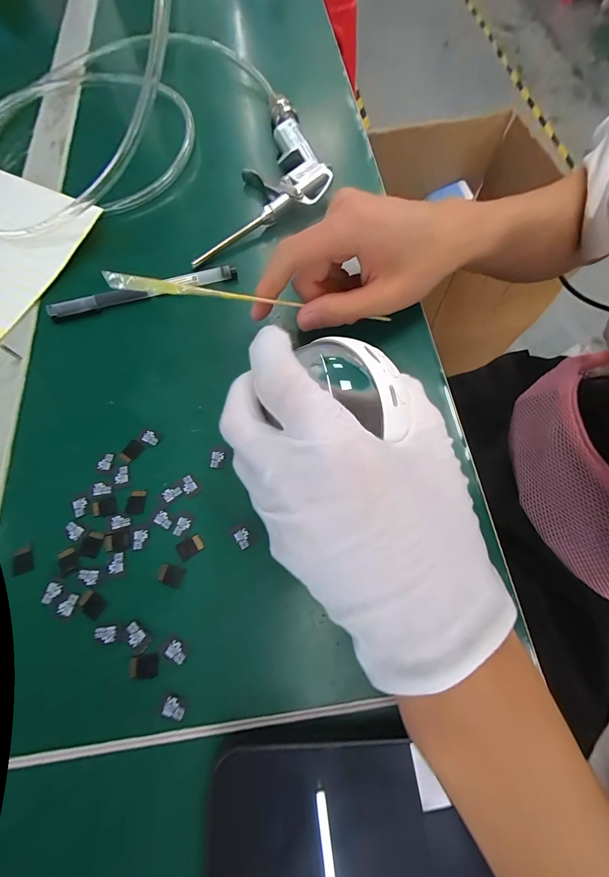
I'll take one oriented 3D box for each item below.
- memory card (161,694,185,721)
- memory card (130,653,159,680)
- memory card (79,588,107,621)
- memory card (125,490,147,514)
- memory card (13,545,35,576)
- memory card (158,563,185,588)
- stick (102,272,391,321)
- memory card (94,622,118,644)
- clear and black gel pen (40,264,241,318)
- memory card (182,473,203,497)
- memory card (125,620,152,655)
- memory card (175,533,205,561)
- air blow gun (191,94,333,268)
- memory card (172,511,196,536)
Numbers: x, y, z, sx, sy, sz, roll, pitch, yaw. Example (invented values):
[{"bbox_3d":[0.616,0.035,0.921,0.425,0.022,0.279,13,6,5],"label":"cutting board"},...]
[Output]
[{"bbox_3d":[-0.067,0.139,0.163,0.012,0.004,0.009,11,64,9],"label":"memory card"},{"bbox_3d":[-0.086,0.122,0.170,0.014,0.004,0.011,-6,70,-8],"label":"memory card"},{"bbox_3d":[-0.121,0.094,0.180,0.014,0.004,0.011,32,74,8],"label":"memory card"},{"bbox_3d":[-0.106,0.040,0.199,0.011,0.004,0.014,0,69,-1],"label":"memory card"},{"bbox_3d":[-0.167,0.072,0.187,0.011,0.004,0.015,-20,71,-10],"label":"memory card"},{"bbox_3d":[-0.078,0.080,0.185,0.015,0.004,0.011,16,69,6],"label":"memory card"},{"bbox_3d":[-0.059,-0.091,0.199,0.113,0.006,0.007,-2,69,-20],"label":"stick"},{"bbox_3d":[-0.110,0.108,0.174,0.013,0.004,0.009,-10,65,-1],"label":"memory card"},{"bbox_3d":[-0.127,-0.118,0.253,0.144,0.011,0.011,-15,71,-5],"label":"clear and black gel pen"},{"bbox_3d":[-0.073,0.030,0.203,0.010,0.004,0.015,-35,73,-14],"label":"memory card"},{"bbox_3d":[-0.092,0.108,0.173,0.011,0.004,0.016,-38,76,-14],"label":"memory card"},{"bbox_3d":[-0.069,0.065,0.190,0.015,0.004,0.011,-29,71,-11],"label":"memory card"},{"bbox_3d":[-0.021,-0.229,0.282,0.084,0.020,0.204,16,71,6],"label":"air blow gun"},{"bbox_3d":[-0.074,0.053,0.195,0.010,0.004,0.015,20,69,6],"label":"memory card"}]

